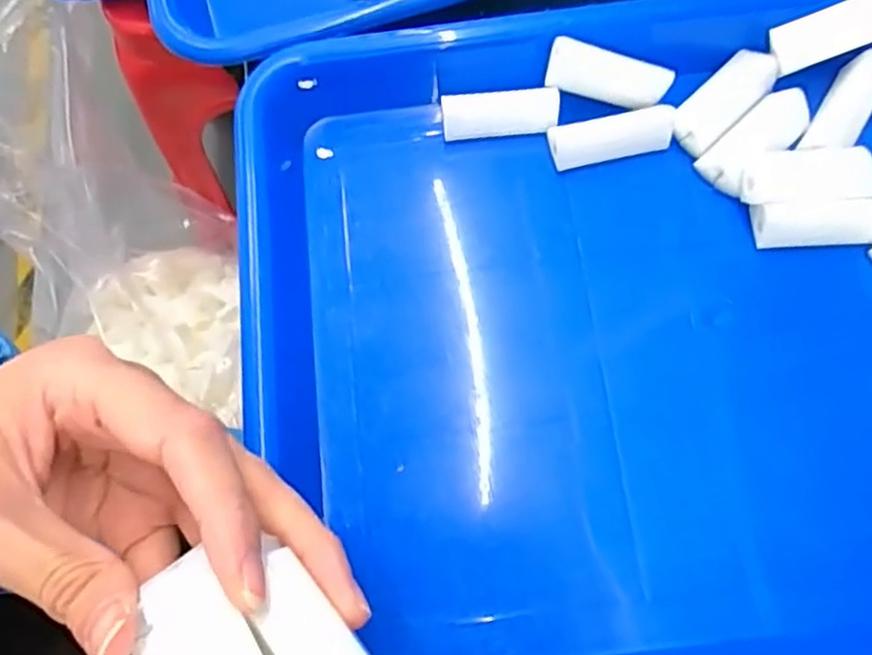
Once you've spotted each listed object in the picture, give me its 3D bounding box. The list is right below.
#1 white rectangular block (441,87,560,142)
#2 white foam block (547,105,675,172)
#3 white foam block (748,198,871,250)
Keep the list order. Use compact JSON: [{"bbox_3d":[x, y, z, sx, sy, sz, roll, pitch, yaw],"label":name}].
[{"bbox_3d":[0.025,-0.084,0.275,0.045,0.012,0.014,-3,71,1],"label":"white rectangular block"},{"bbox_3d":[0.068,-0.074,0.271,0.047,0.012,0.014,-9,71,-1],"label":"white foam block"},{"bbox_3d":[0.141,-0.038,0.253,0.048,0.013,0.014,-3,71,1],"label":"white foam block"}]

